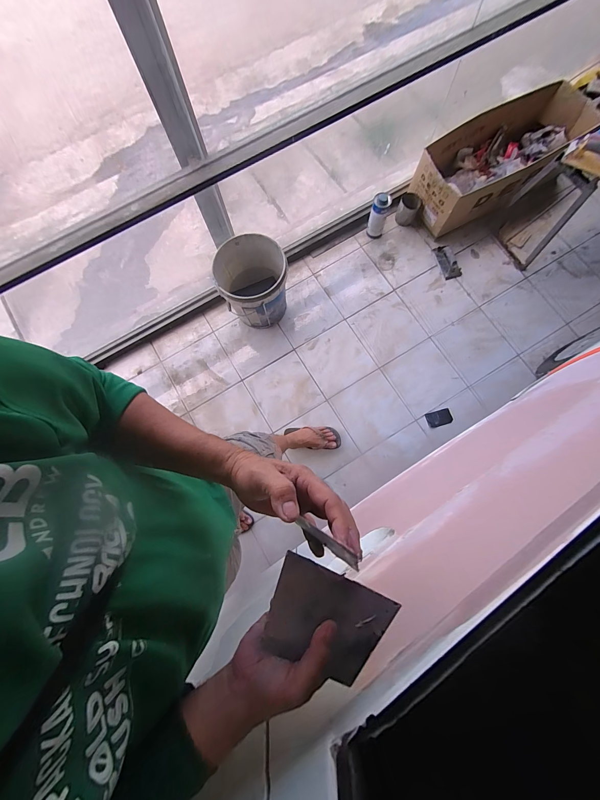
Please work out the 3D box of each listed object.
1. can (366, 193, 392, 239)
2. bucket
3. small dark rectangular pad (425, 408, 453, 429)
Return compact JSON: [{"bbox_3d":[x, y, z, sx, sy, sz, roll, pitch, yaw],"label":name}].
[{"bbox_3d":[0.386,-0.904,1.448,0.084,0.201,0.077,13,79,4],"label":"can"},{"bbox_3d":[-0.208,-0.527,1.370,0.298,0.336,0.316,0,78,1],"label":"bucket"},{"bbox_3d":[0.641,0.084,1.355,0.118,0.006,0.068,-16,83,-3],"label":"small dark rectangular pad"}]

